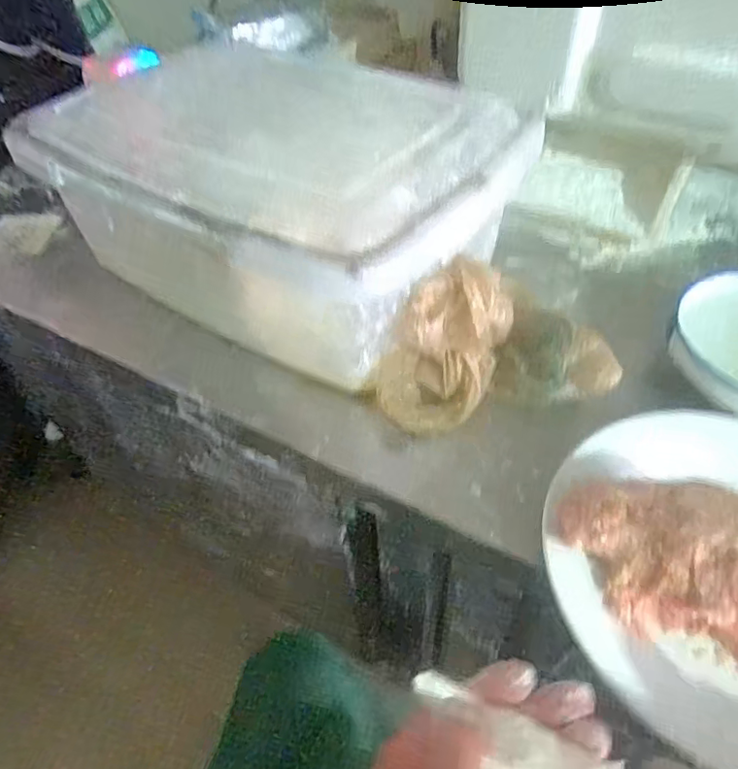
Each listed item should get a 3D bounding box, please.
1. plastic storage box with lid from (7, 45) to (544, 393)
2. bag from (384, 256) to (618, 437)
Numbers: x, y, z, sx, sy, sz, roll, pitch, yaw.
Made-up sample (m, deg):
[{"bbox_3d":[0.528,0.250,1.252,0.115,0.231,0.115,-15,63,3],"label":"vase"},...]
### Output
[{"bbox_3d":[-0.079,-0.168,0.495,0.381,0.149,0.265,27,57,24],"label":"plastic storage box with lid"},{"bbox_3d":[0.088,-0.030,0.411,0.171,0.090,0.087,-7,50,-2],"label":"bag"}]

